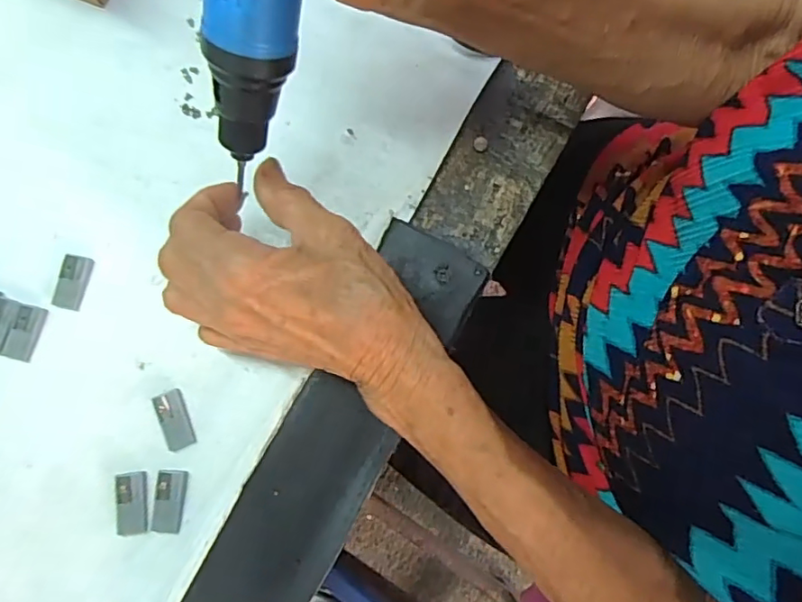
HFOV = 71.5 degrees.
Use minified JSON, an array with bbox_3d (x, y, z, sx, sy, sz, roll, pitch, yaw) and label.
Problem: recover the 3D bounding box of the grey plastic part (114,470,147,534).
[{"bbox_3d":[-0.128,0.096,0.265,0.014,0.004,0.028,-9,78,-1],"label":"grey plastic part"}]

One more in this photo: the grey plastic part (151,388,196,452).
[{"bbox_3d":[-0.112,0.058,0.273,0.014,0.004,0.029,-23,79,-4],"label":"grey plastic part"}]

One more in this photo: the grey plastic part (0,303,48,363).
[{"bbox_3d":[-0.192,0.016,0.283,0.015,0.004,0.028,16,79,4],"label":"grey plastic part"}]

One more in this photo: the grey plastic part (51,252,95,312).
[{"bbox_3d":[-0.170,-0.010,0.288,0.014,0.004,0.028,10,78,3],"label":"grey plastic part"}]

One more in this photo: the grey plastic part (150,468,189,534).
[{"bbox_3d":[-0.110,0.094,0.263,0.015,0.004,0.028,1,78,1],"label":"grey plastic part"}]

